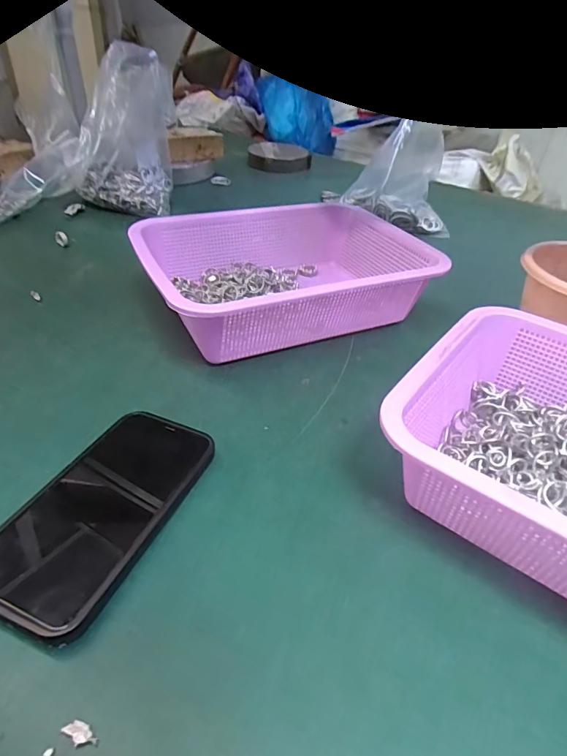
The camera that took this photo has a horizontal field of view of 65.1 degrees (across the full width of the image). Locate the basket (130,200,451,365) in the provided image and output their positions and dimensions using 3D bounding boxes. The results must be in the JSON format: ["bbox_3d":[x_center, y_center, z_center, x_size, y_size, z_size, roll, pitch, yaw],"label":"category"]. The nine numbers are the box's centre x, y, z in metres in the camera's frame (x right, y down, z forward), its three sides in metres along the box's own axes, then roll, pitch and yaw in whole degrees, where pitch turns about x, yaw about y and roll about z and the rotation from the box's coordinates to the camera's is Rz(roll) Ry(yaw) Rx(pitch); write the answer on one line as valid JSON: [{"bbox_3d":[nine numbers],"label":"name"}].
[{"bbox_3d":[-0.004,-0.116,0.501,0.294,0.083,0.208,-13,42,-21],"label":"basket"}]

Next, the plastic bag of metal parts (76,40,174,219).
[{"bbox_3d":[-0.250,-0.384,0.698,0.129,0.210,0.118,4,38,-1],"label":"plastic bag of metal parts"}]

